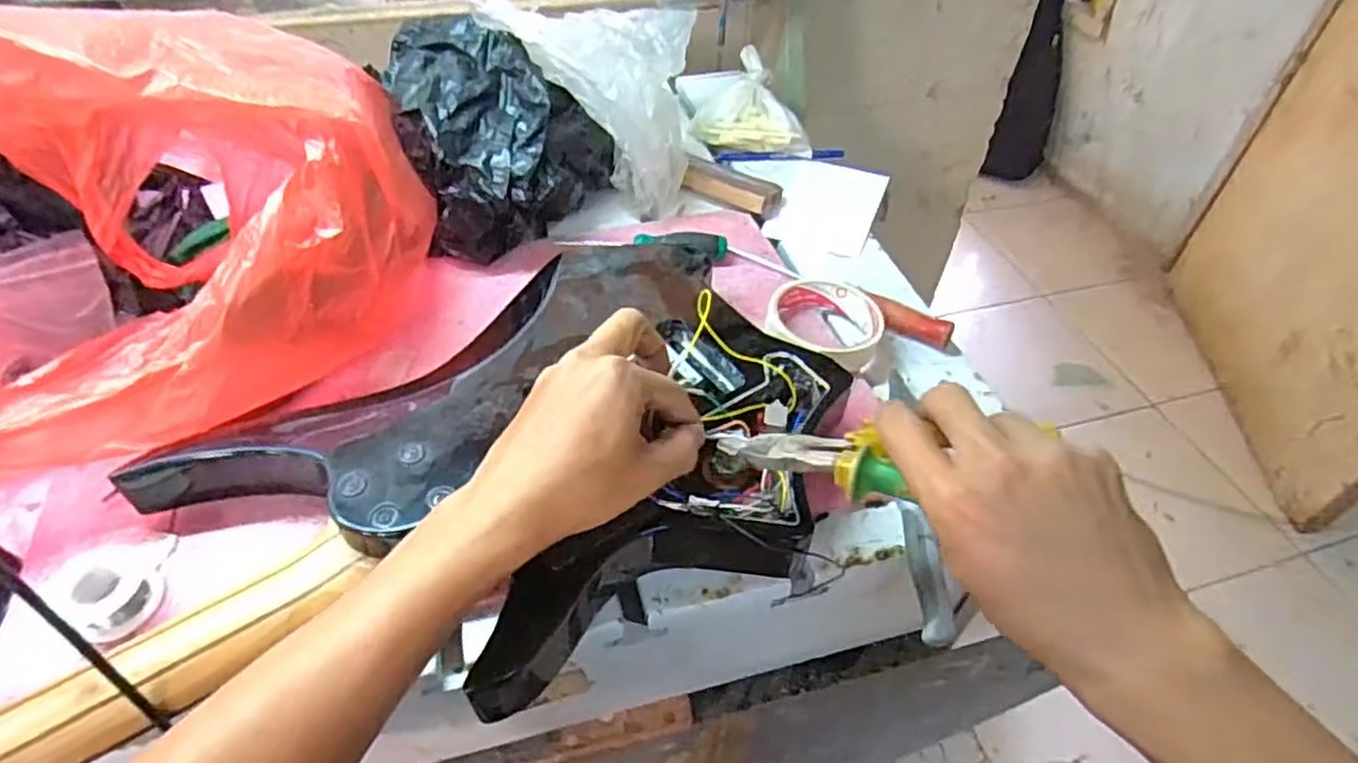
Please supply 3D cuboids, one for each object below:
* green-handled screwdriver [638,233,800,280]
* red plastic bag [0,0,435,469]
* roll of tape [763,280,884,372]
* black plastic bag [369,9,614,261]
[{"bbox_3d":[0.033,-0.114,0.623,0.142,0.023,0.024,7,47,4],"label":"green-handled screwdriver"},{"bbox_3d":[-0.402,-0.089,0.433,0.447,0.238,0.258,-19,51,-19],"label":"red plastic bag"},{"bbox_3d":[0.113,-0.047,0.569,0.087,0.036,0.079,-3,47,-5],"label":"roll of tape"},{"bbox_3d":[-0.149,-0.210,0.626,0.178,0.134,0.186,-8,48,-9],"label":"black plastic bag"}]

